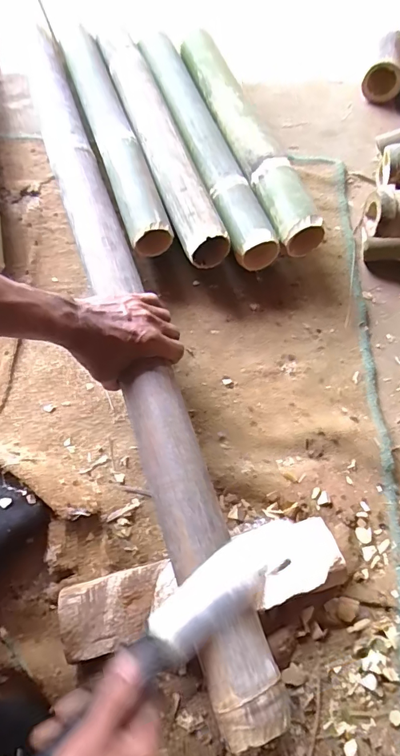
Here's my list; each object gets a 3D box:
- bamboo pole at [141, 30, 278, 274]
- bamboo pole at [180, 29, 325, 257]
[{"bbox_3d":[0.004,-0.403,0.734,0.073,0.074,0.522,-19,69,-10],"label":"bamboo pole"},{"bbox_3d":[0.070,-0.409,0.734,0.070,0.056,0.501,-17,69,-10],"label":"bamboo pole"}]

